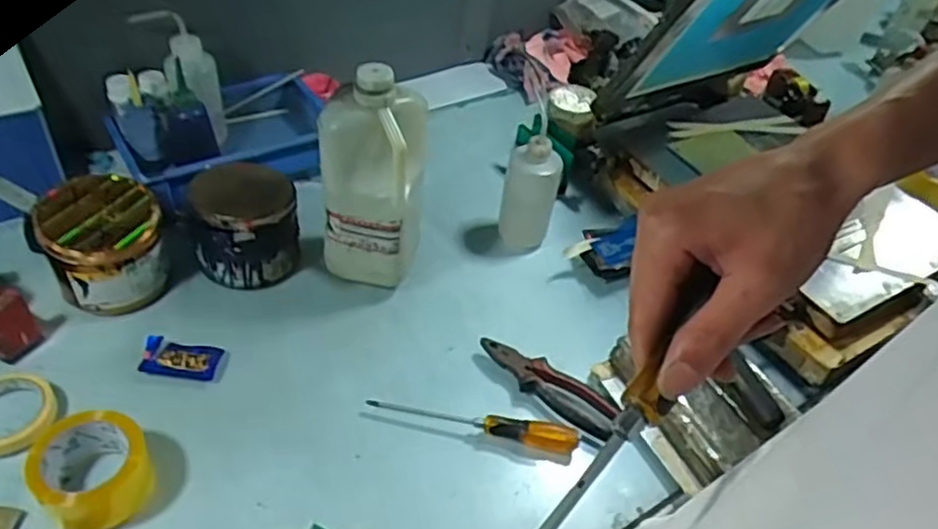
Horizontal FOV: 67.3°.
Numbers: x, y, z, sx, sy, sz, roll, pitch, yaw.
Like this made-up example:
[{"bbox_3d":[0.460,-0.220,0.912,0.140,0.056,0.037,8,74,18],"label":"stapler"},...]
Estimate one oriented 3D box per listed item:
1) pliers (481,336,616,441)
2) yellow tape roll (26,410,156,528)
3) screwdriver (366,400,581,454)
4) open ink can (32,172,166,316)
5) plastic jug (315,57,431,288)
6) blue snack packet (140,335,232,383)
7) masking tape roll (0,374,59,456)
[{"bbox_3d":[0.092,0.146,0.852,0.187,0.020,0.058,30,48,22],"label":"pliers"},{"bbox_3d":[-0.370,0.203,0.697,0.096,0.068,0.097,4,44,-4],"label":"yellow tape roll"},{"bbox_3d":[0.005,0.179,0.808,0.240,0.025,0.028,12,44,5],"label":"screwdriver"},{"bbox_3d":[-0.449,-0.024,0.879,0.135,0.128,0.119,-25,52,-29],"label":"open ink can"},{"bbox_3d":[-0.118,-0.093,0.879,0.123,0.290,0.095,1,44,-7],"label":"plastic jug"},{"bbox_3d":[-0.338,0.111,0.838,0.097,0.015,0.048,6,44,-1],"label":"blue snack packet"},{"bbox_3d":[-0.499,0.162,0.762,0.097,0.018,0.102,4,44,-4],"label":"masking tape roll"}]

